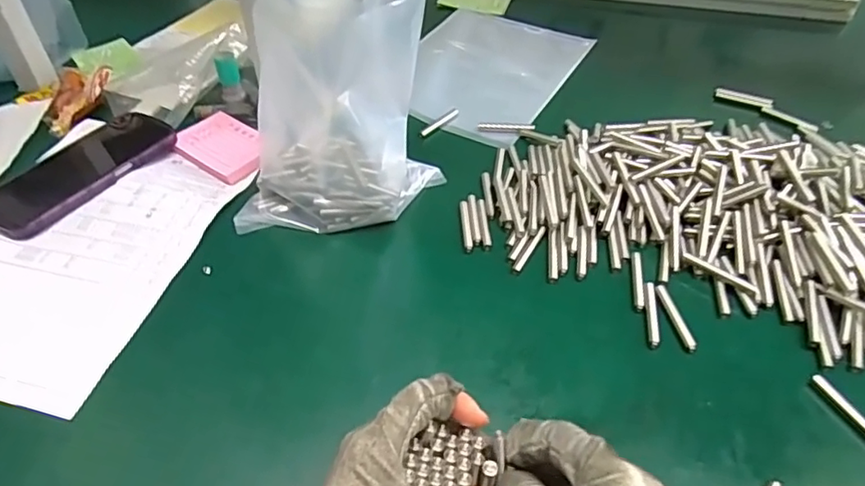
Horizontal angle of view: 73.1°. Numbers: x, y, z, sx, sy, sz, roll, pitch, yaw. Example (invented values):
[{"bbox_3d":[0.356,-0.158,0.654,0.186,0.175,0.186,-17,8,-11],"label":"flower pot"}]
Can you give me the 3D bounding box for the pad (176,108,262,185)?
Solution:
[{"bbox_3d":[-0.203,-0.096,0.572,0.103,0.009,0.067,32,53,29],"label":"pad"}]

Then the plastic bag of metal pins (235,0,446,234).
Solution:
[{"bbox_3d":[-0.078,-0.106,0.459,0.179,0.200,0.081,-13,46,-13],"label":"plastic bag of metal pins"}]

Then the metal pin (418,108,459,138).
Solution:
[{"bbox_3d":[0.008,-0.126,0.609,0.010,0.006,0.062,31,52,28],"label":"metal pin"}]

